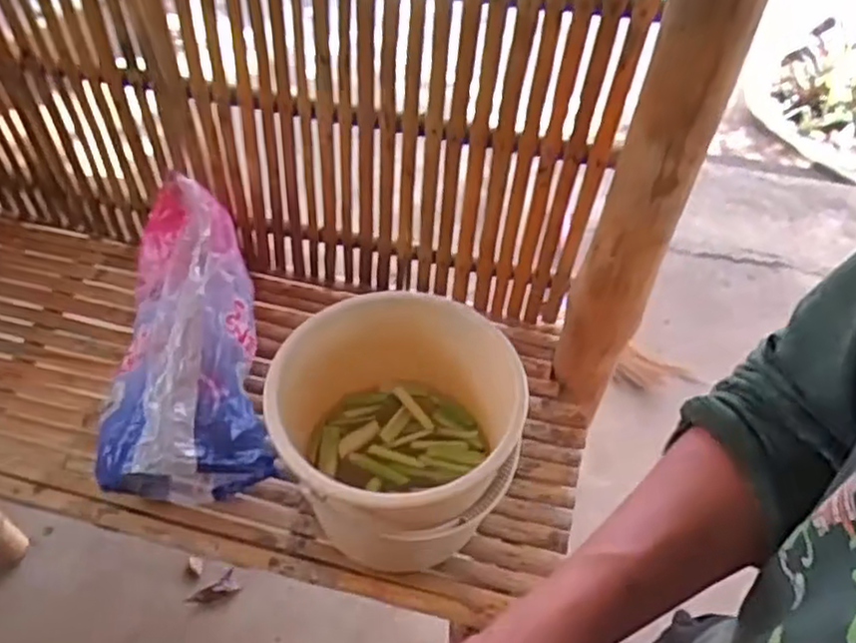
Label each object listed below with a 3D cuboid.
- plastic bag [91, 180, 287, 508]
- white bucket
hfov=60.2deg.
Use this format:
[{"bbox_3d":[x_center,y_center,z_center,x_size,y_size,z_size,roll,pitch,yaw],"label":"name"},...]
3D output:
[{"bbox_3d":[-0.385,0.040,1.154,0.239,0.236,0.485,-11,53,-12],"label":"plastic bag"},{"bbox_3d":[-0.040,0.163,1.008,0.301,0.299,0.302,-2,52,-4],"label":"white bucket"}]

